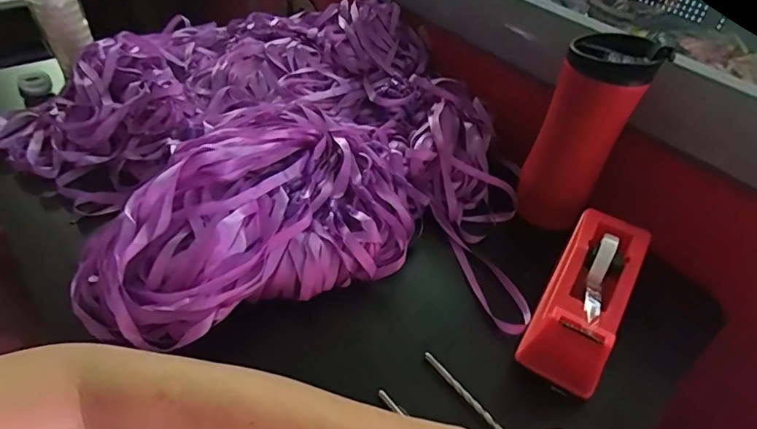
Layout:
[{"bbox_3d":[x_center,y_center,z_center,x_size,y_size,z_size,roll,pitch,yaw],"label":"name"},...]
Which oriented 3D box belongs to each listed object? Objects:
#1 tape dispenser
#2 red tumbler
[{"bbox_3d":[0.169,0.062,0.384,0.060,0.060,0.154,26,46,18],"label":"tape dispenser"},{"bbox_3d":[0.191,-0.068,0.457,0.071,0.193,0.074,4,43,-4],"label":"red tumbler"}]

